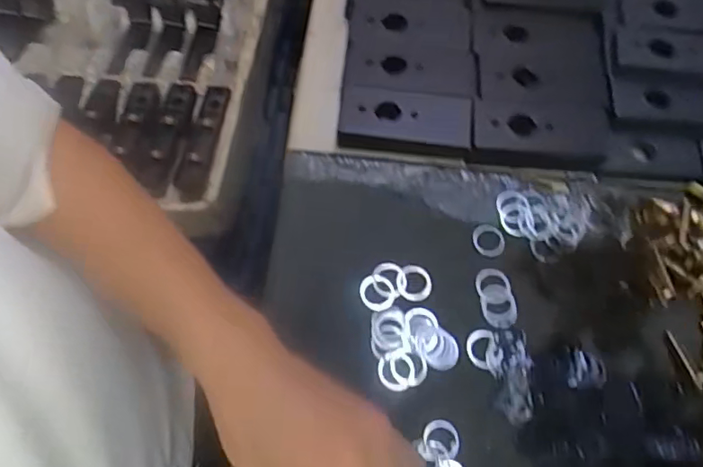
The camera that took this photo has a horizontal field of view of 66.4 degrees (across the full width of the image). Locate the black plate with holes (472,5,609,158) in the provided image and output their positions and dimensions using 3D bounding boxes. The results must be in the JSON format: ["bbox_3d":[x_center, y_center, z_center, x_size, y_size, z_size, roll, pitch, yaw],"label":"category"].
[{"bbox_3d":[0.157,-0.132,0.452,0.106,0.014,0.143,3,69,4],"label":"black plate with holes"}]

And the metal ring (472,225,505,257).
[{"bbox_3d":[0.106,0.006,0.417,0.025,0.005,0.027,-1,65,1],"label":"metal ring"}]

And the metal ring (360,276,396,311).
[{"bbox_3d":[0.019,0.044,0.400,0.026,0.004,0.026,-1,65,1],"label":"metal ring"}]

